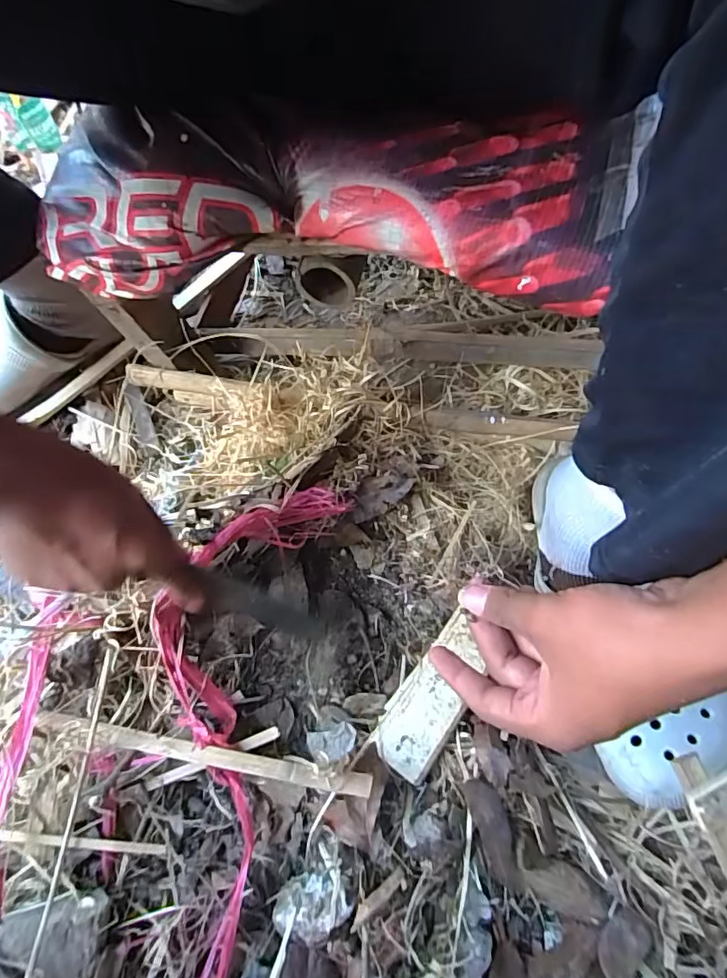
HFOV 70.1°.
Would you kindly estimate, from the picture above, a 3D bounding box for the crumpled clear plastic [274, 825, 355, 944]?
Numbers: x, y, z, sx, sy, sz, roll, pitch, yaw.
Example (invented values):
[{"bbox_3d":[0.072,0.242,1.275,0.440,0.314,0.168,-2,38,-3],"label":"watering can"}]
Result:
[{"bbox_3d":[-0.031,0.278,0.358,0.045,0.024,0.061,31,68,14],"label":"crumpled clear plastic"}]

